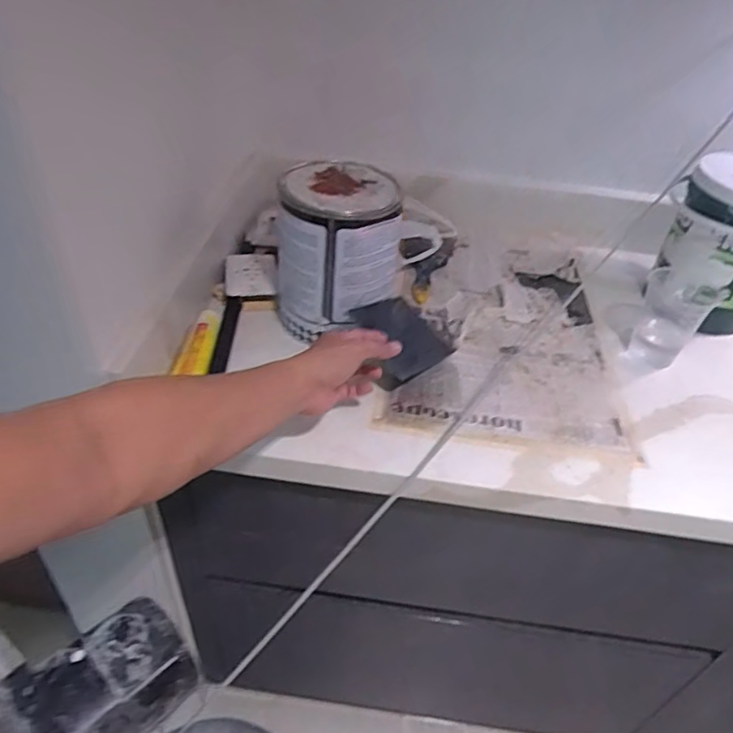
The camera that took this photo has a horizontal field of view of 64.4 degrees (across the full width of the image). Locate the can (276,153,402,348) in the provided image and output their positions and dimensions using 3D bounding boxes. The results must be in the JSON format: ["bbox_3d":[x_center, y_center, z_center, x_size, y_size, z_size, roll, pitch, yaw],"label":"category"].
[{"bbox_3d":[-0.041,-0.159,0.802,0.149,0.190,0.153,-8,43,-14],"label":"can"}]

